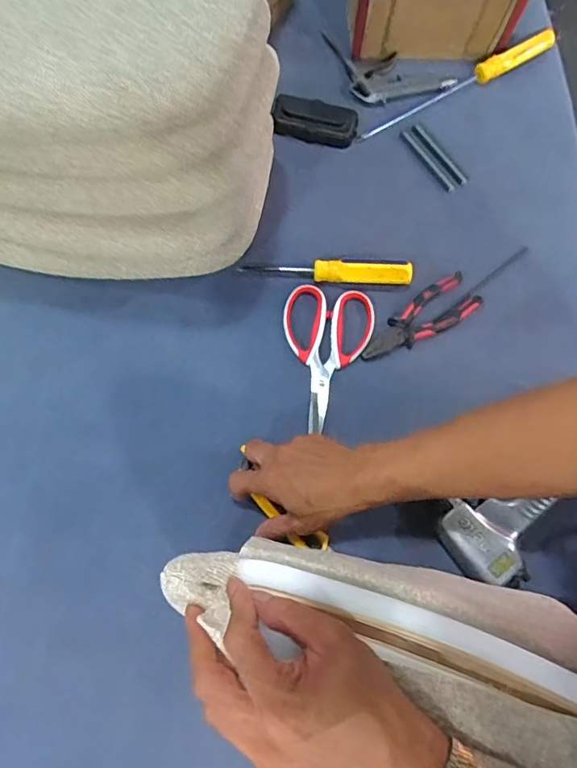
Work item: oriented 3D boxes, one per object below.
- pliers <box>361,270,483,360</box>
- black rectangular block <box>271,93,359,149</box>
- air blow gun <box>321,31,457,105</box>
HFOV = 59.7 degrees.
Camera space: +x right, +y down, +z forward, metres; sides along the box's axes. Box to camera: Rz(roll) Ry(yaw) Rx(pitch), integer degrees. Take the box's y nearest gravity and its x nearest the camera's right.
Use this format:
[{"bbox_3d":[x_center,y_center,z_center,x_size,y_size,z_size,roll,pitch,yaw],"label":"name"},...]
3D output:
[{"bbox_3d":[0.151,-0.073,0.581,0.152,0.011,0.052,-33,78,-8],"label":"pliers"},{"bbox_3d":[0.034,-0.342,0.644,0.107,0.021,0.058,12,76,3],"label":"black rectangular block"},{"bbox_3d":[0.116,-0.416,0.670,0.193,0.022,0.082,31,78,8],"label":"air blow gun"}]

